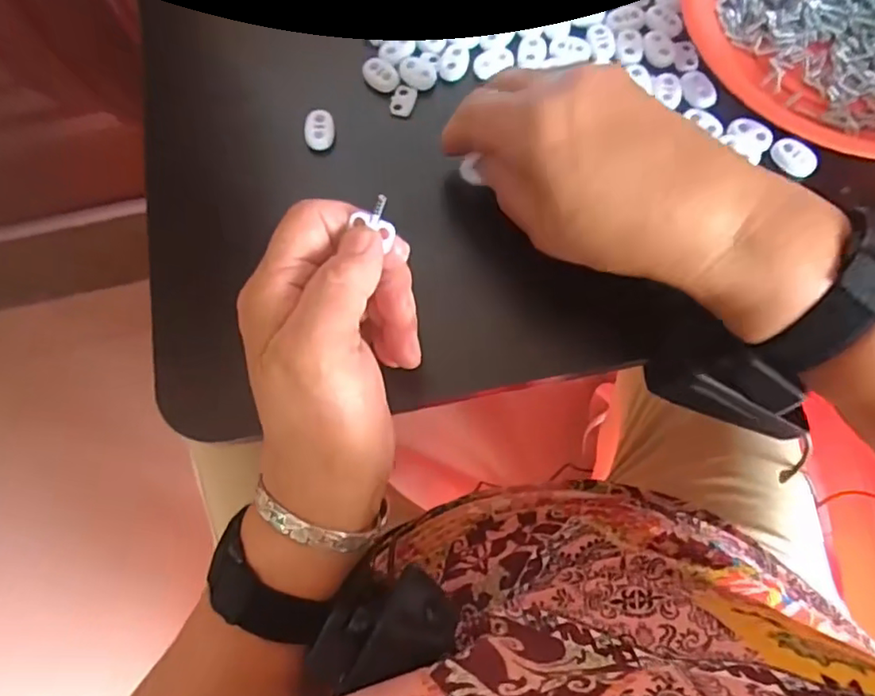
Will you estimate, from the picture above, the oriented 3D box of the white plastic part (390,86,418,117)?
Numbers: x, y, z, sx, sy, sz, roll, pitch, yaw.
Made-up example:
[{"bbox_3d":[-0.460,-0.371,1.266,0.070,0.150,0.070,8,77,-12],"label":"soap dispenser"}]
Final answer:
[{"bbox_3d":[-0.019,-0.136,0.325,0.012,0.004,0.018,13,75,6],"label":"white plastic part"}]

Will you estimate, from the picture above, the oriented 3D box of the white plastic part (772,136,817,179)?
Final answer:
[{"bbox_3d":[0.182,-0.097,0.302,0.016,0.006,0.023,-34,75,-8],"label":"white plastic part"}]

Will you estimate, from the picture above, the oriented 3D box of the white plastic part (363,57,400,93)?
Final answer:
[{"bbox_3d":[-0.031,-0.150,0.328,0.016,0.006,0.021,-37,76,-9],"label":"white plastic part"}]

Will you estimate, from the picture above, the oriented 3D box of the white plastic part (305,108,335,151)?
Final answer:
[{"bbox_3d":[-0.063,-0.117,0.317,0.014,0.008,0.022,3,74,3],"label":"white plastic part"}]

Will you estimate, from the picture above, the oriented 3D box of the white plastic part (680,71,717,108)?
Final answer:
[{"bbox_3d":[0.139,-0.139,0.316,0.016,0.004,0.024,-11,74,-1],"label":"white plastic part"}]

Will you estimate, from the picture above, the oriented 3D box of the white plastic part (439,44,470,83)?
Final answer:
[{"bbox_3d":[0.009,-0.158,0.329,0.016,0.004,0.022,13,75,6],"label":"white plastic part"}]

